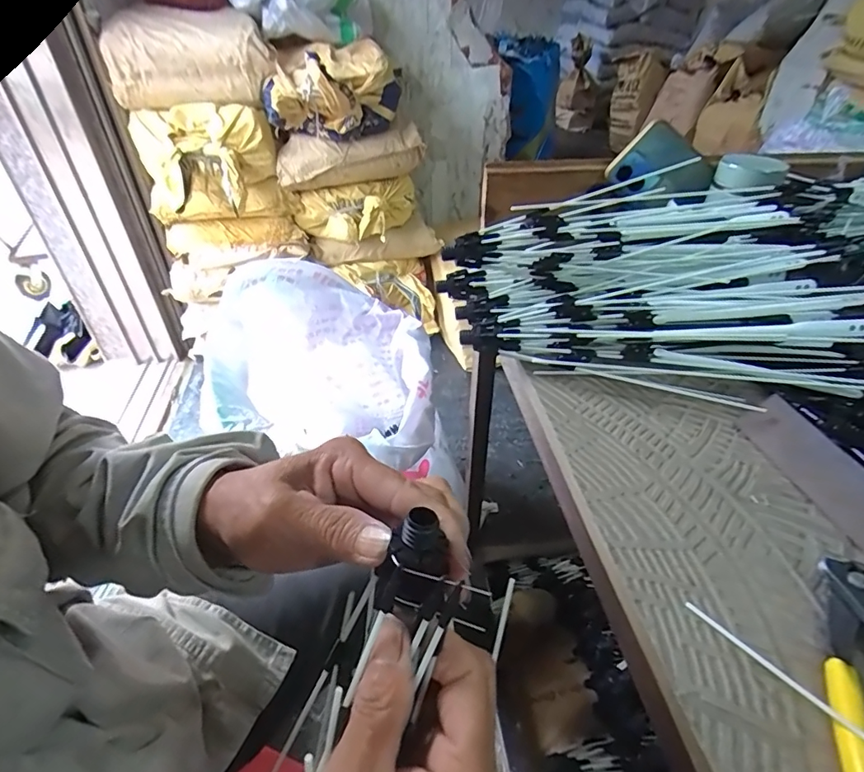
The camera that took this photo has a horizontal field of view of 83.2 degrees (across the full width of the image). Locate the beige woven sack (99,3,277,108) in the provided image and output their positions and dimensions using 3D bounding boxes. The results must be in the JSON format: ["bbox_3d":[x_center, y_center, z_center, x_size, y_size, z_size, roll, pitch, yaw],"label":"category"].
[{"bbox_3d":[-0.643,-0.899,1.326,0.401,0.197,0.217,-8,40,-10],"label":"beige woven sack"}]

